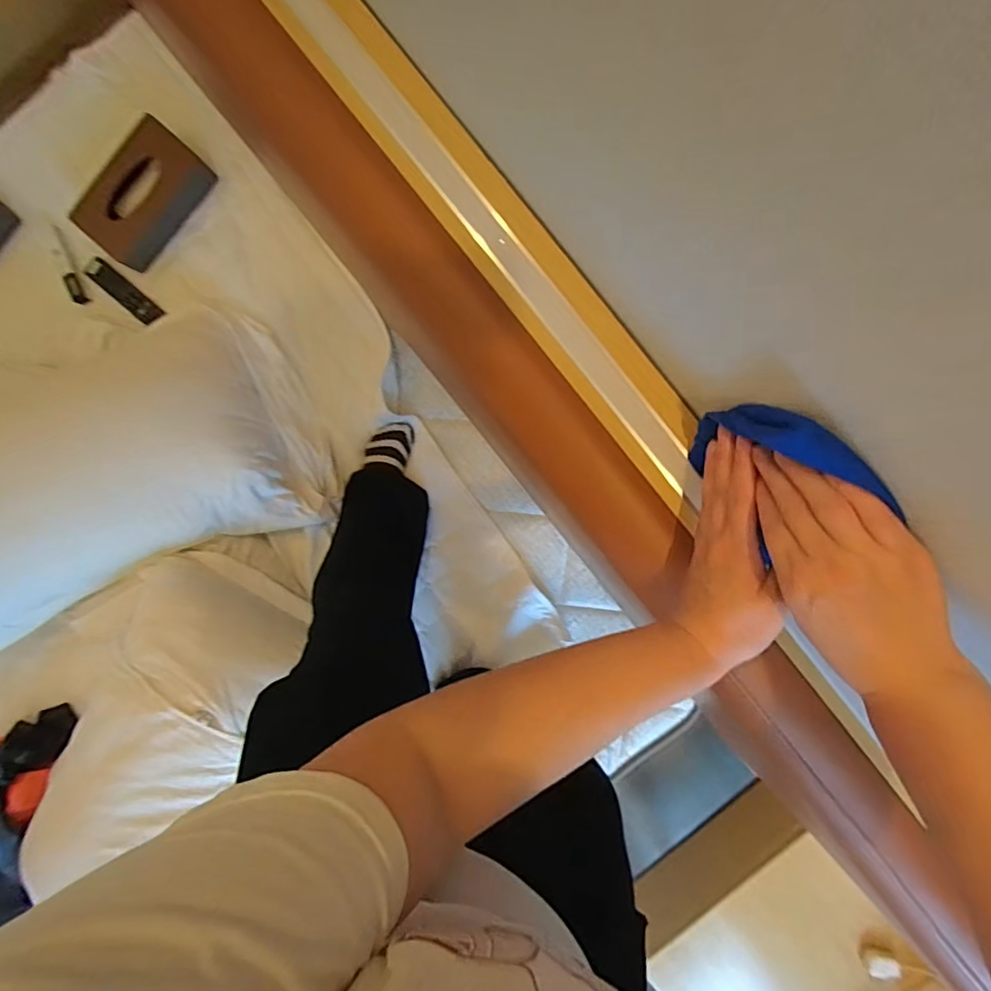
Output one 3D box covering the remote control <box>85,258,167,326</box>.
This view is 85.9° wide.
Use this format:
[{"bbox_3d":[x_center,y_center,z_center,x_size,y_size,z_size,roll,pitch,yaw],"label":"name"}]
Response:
[{"bbox_3d":[-0.796,-0.437,1.139,0.188,0.024,0.047,40,91,-1],"label":"remote control"}]

